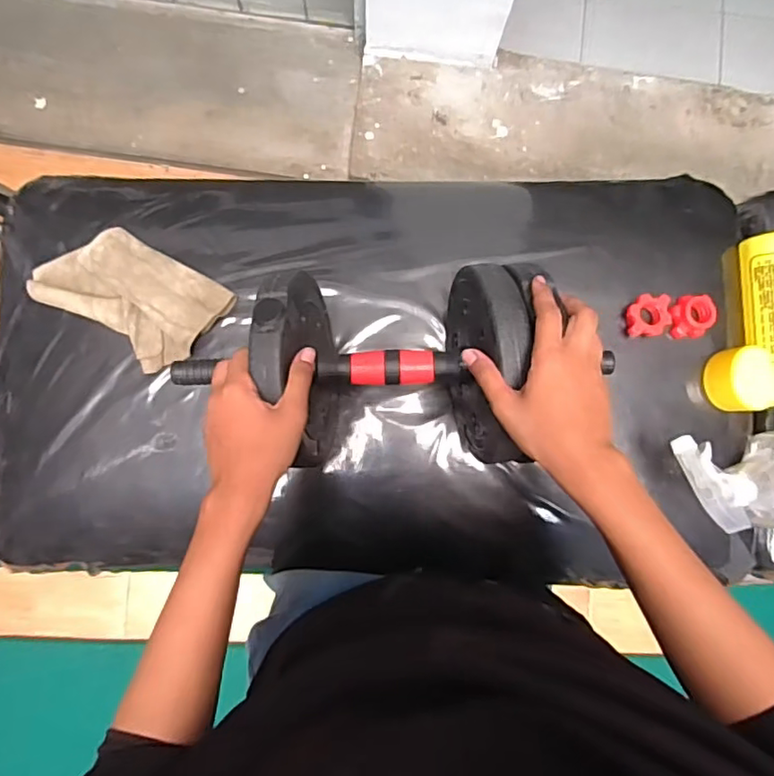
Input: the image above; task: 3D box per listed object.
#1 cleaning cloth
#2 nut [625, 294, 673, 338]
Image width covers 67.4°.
[{"bbox_3d":[-0.276,-0.103,0.615,0.194,0.047,0.117,35,84,0],"label":"cleaning cloth"},{"bbox_3d":[0.267,-0.074,0.593,0.050,0.019,0.039,-40,89,-5],"label":"nut"}]

